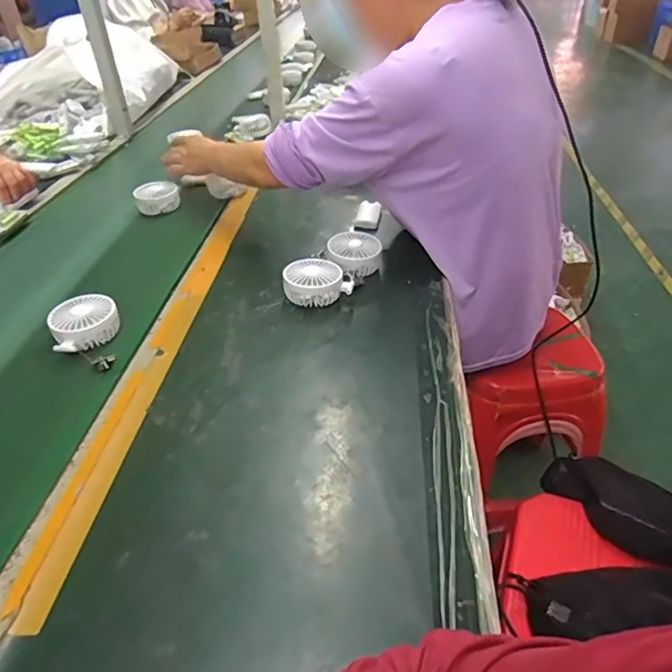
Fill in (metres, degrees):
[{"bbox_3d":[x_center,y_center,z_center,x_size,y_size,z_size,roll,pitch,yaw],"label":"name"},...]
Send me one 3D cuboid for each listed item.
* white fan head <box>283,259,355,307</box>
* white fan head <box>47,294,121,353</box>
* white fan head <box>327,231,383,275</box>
[{"bbox_3d":[-0.028,-0.078,0.784,0.098,0.047,0.078,-10,39,-11],"label":"white fan head"},{"bbox_3d":[-0.349,-0.018,0.736,0.087,0.038,0.081,-19,42,-20],"label":"white fan head"},{"bbox_3d":[0.030,-0.127,0.851,0.087,0.049,0.080,-3,39,-2],"label":"white fan head"}]

